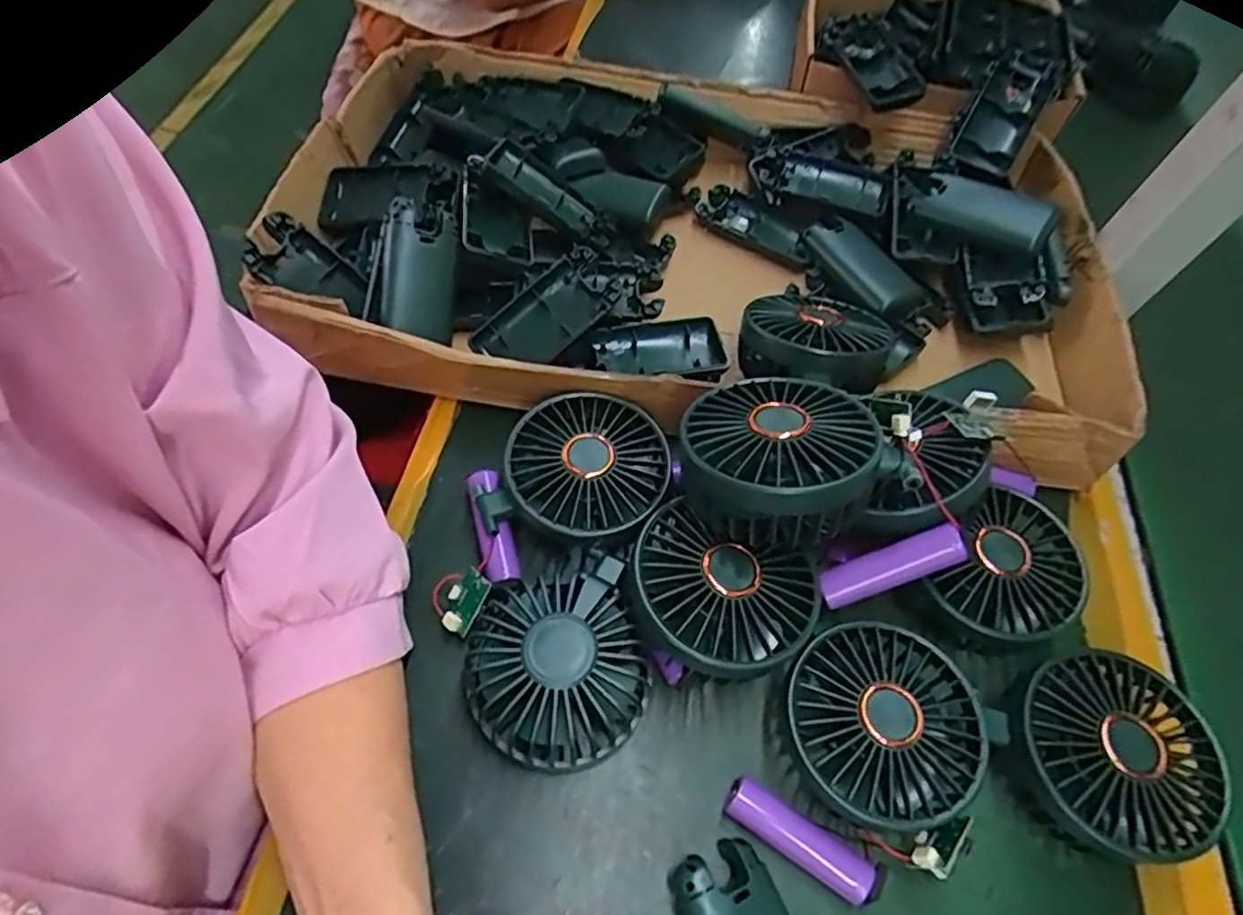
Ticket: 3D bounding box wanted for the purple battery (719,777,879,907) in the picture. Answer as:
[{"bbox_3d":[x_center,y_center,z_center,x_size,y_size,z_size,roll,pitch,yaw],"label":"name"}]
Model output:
[{"bbox_3d":[0.078,0.171,0.305,0.066,0.017,0.016,33,61,12],"label":"purple battery"}]

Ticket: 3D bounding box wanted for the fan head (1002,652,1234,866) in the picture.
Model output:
[{"bbox_3d":[0.220,0.139,0.316,0.084,0.046,0.082,3,59,-5],"label":"fan head"}]

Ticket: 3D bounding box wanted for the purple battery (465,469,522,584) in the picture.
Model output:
[{"bbox_3d":[-0.070,0.036,0.368,0.018,0.018,0.065,-12,62,-14],"label":"purple battery"}]

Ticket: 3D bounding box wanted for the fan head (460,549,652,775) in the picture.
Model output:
[{"bbox_3d":[-0.026,0.097,0.325,0.093,0.051,0.088,-28,64,-20],"label":"fan head"}]

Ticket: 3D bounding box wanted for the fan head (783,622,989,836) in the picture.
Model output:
[{"bbox_3d":[0.118,0.126,0.319,0.084,0.047,0.083,3,59,-5],"label":"fan head"}]

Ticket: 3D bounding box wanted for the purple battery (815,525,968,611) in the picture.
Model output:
[{"bbox_3d":[0.124,0.051,0.317,0.065,0.017,0.016,-25,57,15],"label":"purple battery"}]

